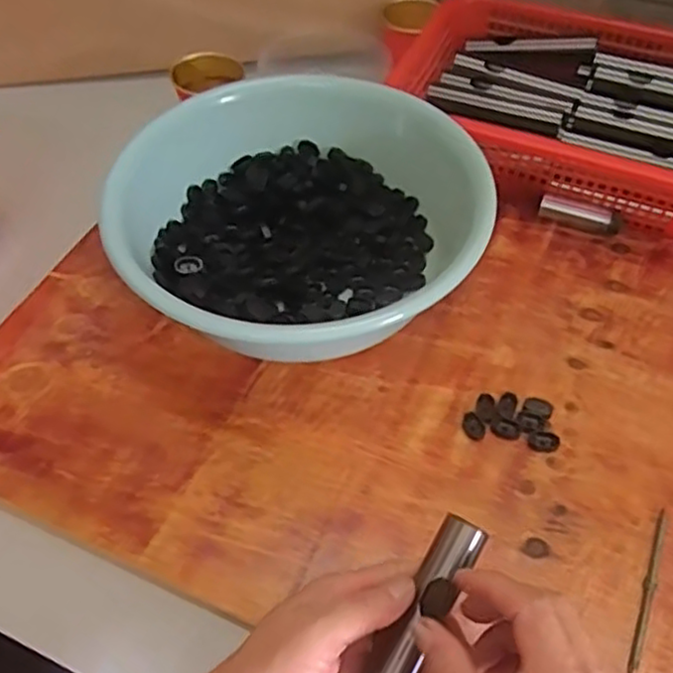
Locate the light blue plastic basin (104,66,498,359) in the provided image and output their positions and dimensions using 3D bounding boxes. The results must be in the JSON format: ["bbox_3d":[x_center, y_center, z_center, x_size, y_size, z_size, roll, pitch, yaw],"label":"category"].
[{"bbox_3d":[-0.031,-0.103,0.578,0.281,0.090,0.238,-11,54,-6],"label":"light blue plastic basin"}]

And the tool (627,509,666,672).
[{"bbox_3d":[0.203,0.163,0.447,0.007,0.012,0.114,21,57,17],"label":"tool"}]

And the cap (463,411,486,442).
[{"bbox_3d":[0.103,0.067,0.517,0.015,0.004,0.023,-24,56,-15],"label":"cap"}]

